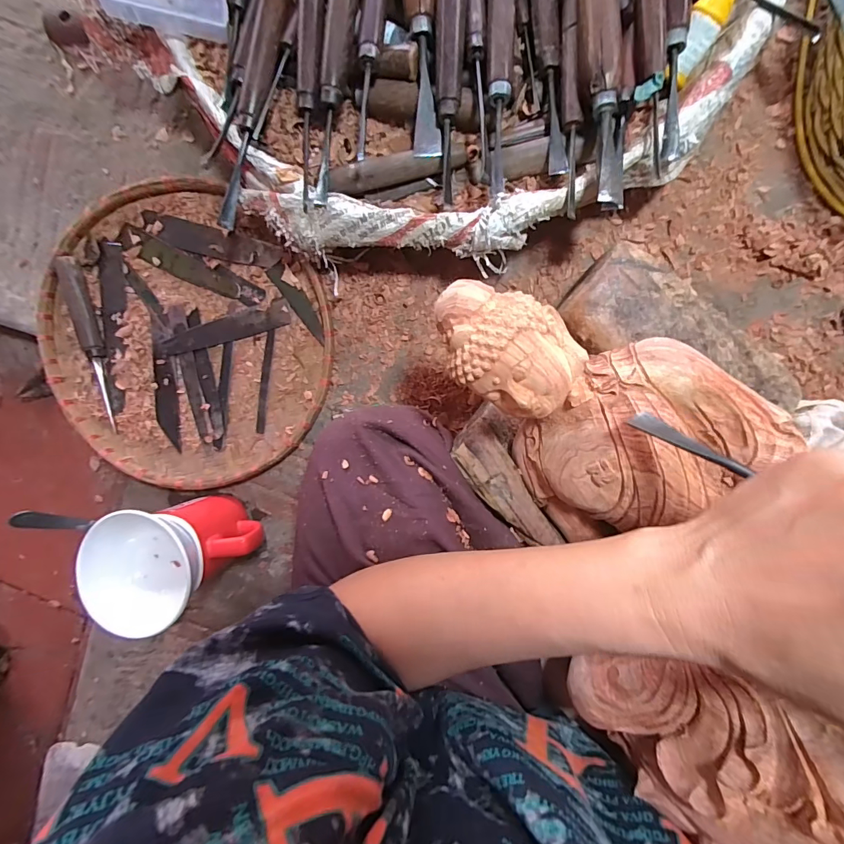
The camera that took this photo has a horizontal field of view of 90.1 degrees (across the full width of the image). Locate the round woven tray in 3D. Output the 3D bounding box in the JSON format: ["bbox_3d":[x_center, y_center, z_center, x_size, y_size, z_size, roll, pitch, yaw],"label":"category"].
[{"bbox_3d":[-0.238,-0.081,0.419,0.289,0.038,0.288,1,95,6],"label":"round woven tray"}]

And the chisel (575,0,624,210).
[{"bbox_3d":[0.121,-0.234,0.284,0.024,0.025,0.172,-6,94,7],"label":"chisel"}]

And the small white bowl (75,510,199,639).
[{"bbox_3d":[-0.232,0.119,0.353,0.092,0.064,0.089,1,95,6],"label":"small white bowl"}]

